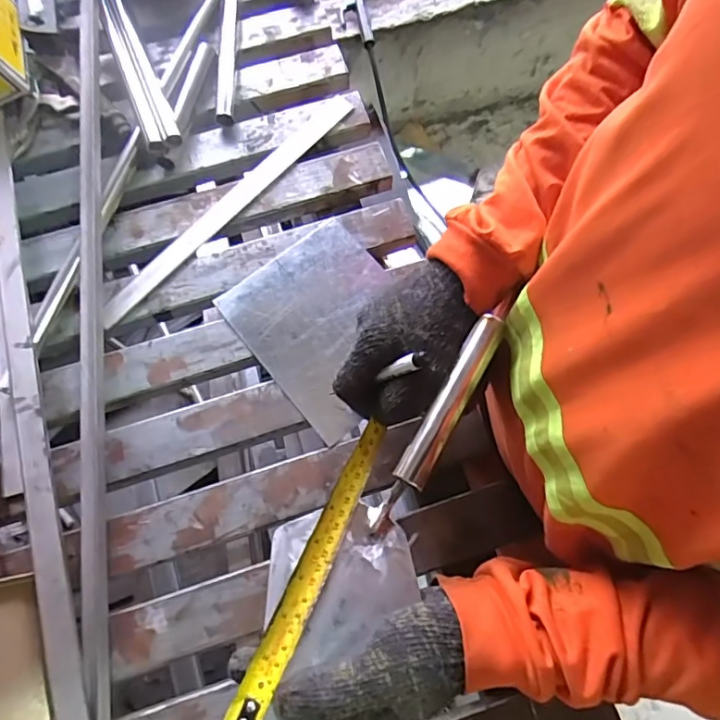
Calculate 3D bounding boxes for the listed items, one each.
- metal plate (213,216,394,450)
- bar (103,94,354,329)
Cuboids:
[{"bbox_3d":[-0.030,-0.038,0.512,0.150,0.006,0.182,-38,75,-11],"label":"metal plate"},{"bbox_3d":[-0.132,-0.168,0.556,0.027,0.010,0.350,40,76,13],"label":"bar"}]

